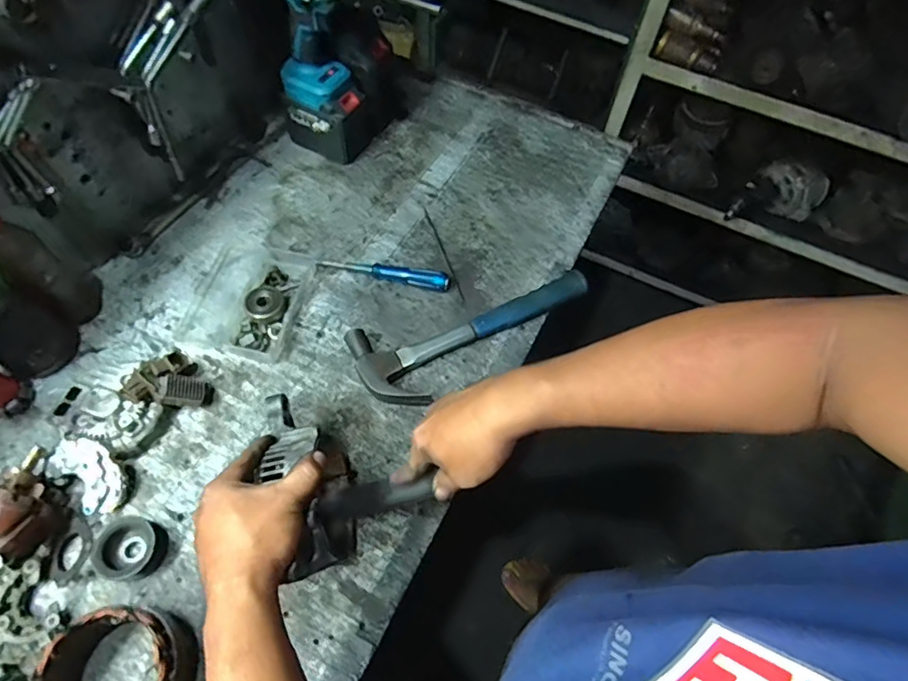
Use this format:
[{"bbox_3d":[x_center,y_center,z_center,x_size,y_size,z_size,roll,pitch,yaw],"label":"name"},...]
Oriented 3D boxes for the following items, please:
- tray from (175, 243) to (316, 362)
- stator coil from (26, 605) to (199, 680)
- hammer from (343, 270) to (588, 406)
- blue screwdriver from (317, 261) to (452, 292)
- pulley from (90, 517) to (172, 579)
[{"bbox_3d":[-0.276,-0.064,0.707,0.143,0.032,0.162,11,61,3],"label":"tray"},{"bbox_3d":[-0.305,0.304,0.478,0.123,0.074,0.115,1,60,-2],"label":"stator coil"},{"bbox_3d":[0.036,-0.004,0.690,0.327,0.038,0.118,-17,63,-12],"label":"hammer"},{"bbox_3d":[-0.095,-0.100,0.739,0.182,0.024,0.028,13,61,4],"label":"blue screwdriver"},{"bbox_3d":[-0.336,0.216,0.549,0.060,0.029,0.058,1,60,-2],"label":"pulley"}]

